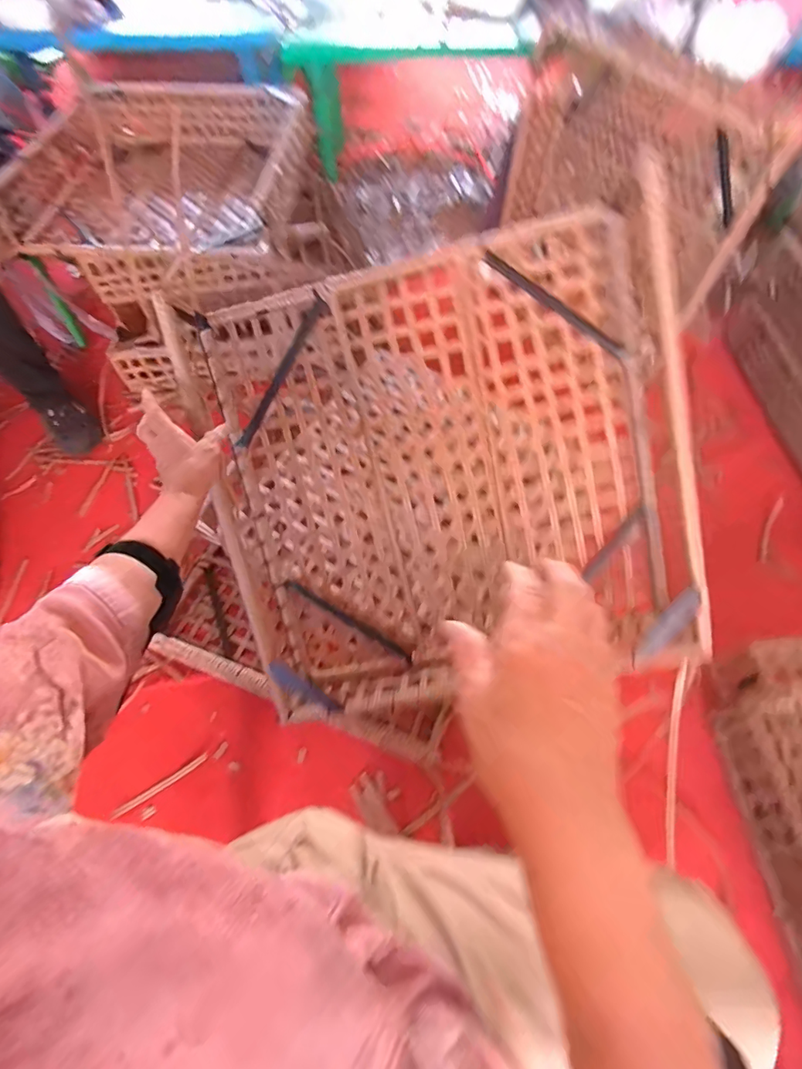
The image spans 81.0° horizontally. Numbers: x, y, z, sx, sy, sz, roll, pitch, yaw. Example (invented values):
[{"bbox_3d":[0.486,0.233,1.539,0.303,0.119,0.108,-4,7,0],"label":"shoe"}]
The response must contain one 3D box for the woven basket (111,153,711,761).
[{"bbox_3d":[0.060,-0.081,0.730,0.644,0.209,0.633,-10,104,8],"label":"woven basket"}]

